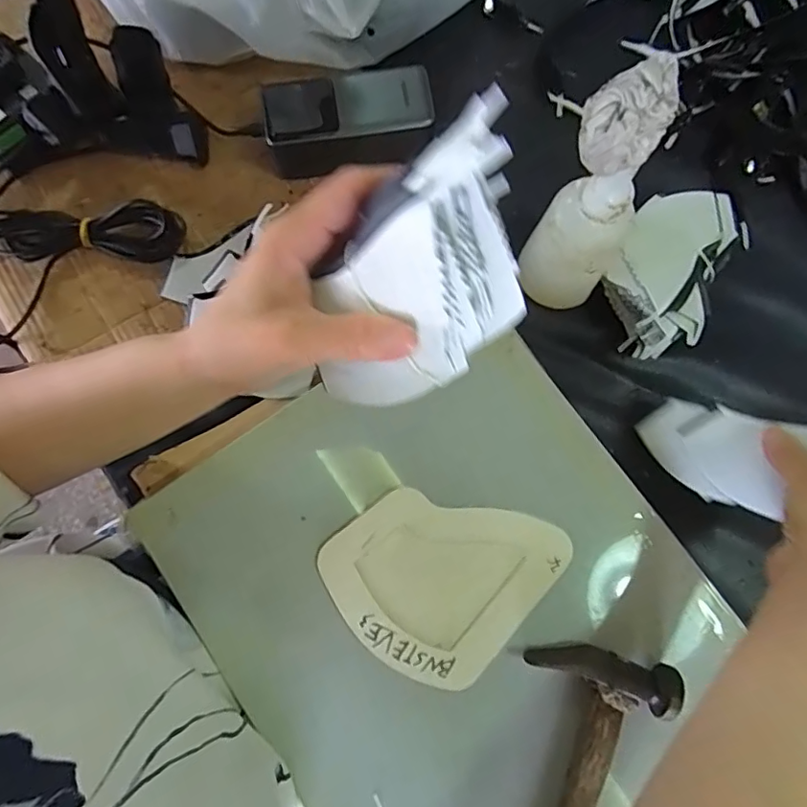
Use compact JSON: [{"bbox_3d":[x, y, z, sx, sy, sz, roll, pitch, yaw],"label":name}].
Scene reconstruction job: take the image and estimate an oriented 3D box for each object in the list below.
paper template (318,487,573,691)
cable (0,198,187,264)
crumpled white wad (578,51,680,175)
[{"bbox_3d":[0.024,0.106,0.351,0.121,0.006,0.128,41,80,7],"label":"paper template"},{"bbox_3d":[-0.247,-0.132,0.421,0.146,0.027,0.038,-2,79,-1],"label":"cable"},{"bbox_3d":[0.114,-0.145,0.273,0.039,0.039,0.039,0,79,-1],"label":"crumpled white wad"}]

